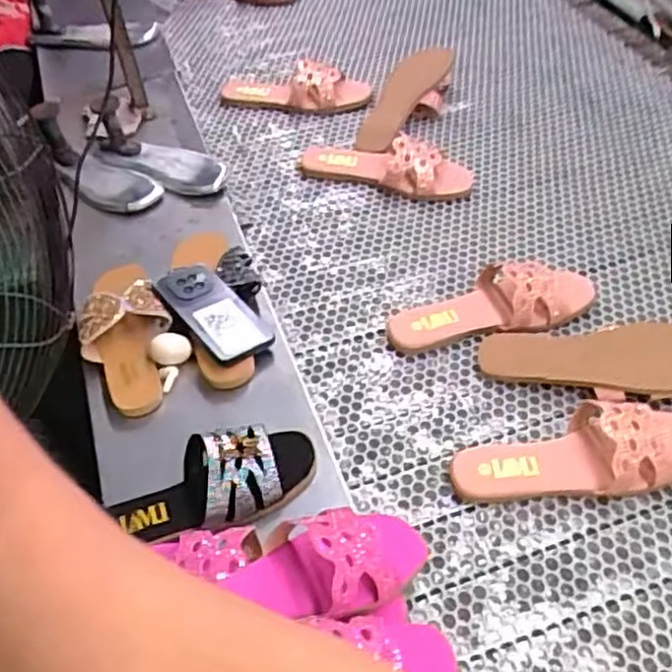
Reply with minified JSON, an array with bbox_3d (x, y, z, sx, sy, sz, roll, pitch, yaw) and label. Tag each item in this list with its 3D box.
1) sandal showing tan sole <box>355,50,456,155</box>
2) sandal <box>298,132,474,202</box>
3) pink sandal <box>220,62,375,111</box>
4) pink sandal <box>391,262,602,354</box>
[{"bbox_3d":[0.115,-0.373,1.113,0.081,0.085,0.220,33,71,28],"label":"sandal showing tan sole"},{"bbox_3d":[0.075,-0.270,1.070,0.264,0.058,0.102,19,53,14],"label":"sandal"},{"bbox_3d":[-0.079,-0.432,1.217,0.281,0.076,0.085,18,52,14],"label":"pink sandal"},{"bbox_3d":[0.193,-0.054,0.874,0.259,0.062,0.106,-6,51,-5],"label":"pink sandal"}]

